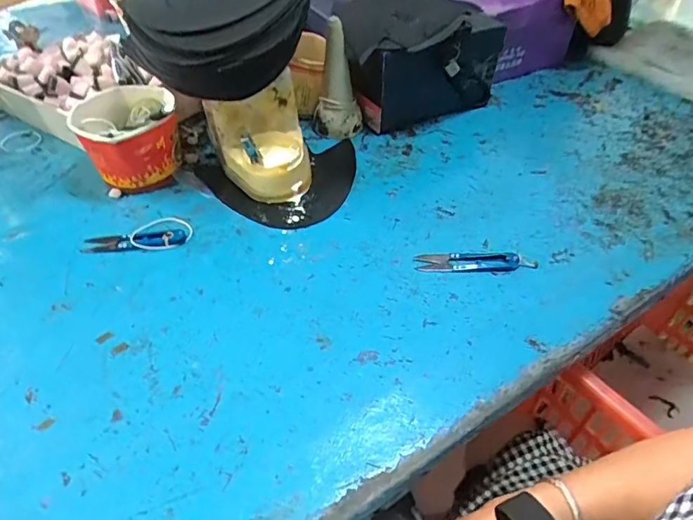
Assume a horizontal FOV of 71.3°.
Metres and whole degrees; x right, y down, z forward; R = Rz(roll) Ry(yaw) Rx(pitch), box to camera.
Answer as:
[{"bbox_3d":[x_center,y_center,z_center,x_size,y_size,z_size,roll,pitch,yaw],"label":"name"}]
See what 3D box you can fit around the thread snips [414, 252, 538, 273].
[{"bbox_3d":[0.134,0.001,0.501,0.122,0.005,0.025,0,46,-1],"label":"thread snips"}]

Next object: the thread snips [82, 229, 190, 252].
[{"bbox_3d":[-0.227,-0.020,0.517,0.106,0.006,0.024,-3,46,-3],"label":"thread snips"}]

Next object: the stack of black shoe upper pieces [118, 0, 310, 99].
[{"bbox_3d":[-0.139,-0.259,0.519,0.134,0.104,0.166,30,52,26],"label":"stack of black shoe upper pieces"}]

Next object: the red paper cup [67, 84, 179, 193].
[{"bbox_3d":[-0.258,-0.148,0.587,0.112,0.082,0.128,-13,47,-13],"label":"red paper cup"}]

